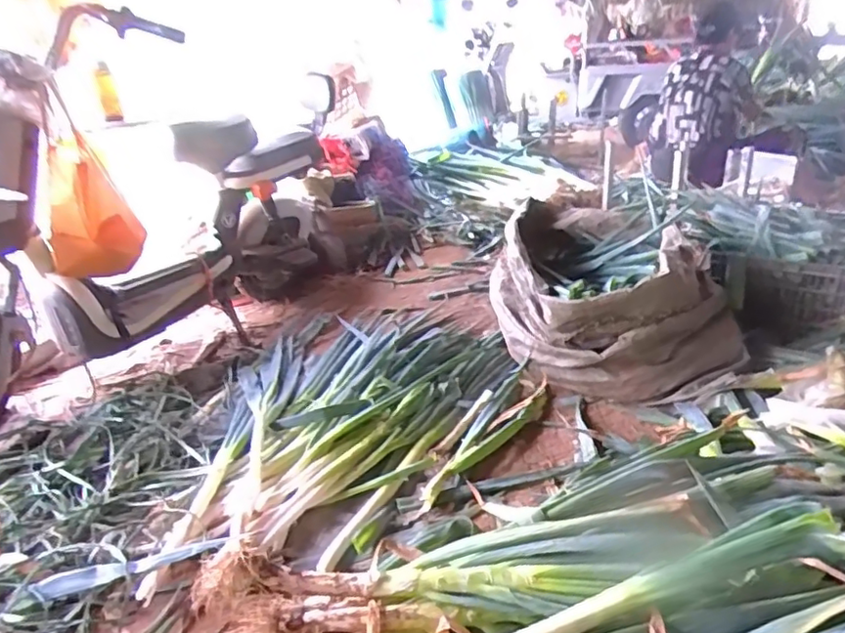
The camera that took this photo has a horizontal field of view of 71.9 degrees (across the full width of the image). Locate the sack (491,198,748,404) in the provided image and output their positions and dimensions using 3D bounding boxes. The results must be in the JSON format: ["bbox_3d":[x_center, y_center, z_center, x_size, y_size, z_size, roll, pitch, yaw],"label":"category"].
[{"bbox_3d":[0.508,-0.061,1.613,0.623,0.323,0.589,2,26,13],"label":"sack"}]

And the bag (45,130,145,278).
[{"bbox_3d":[-0.768,-0.235,1.346,0.200,0.297,0.221,-19,29,-29],"label":"bag"}]

